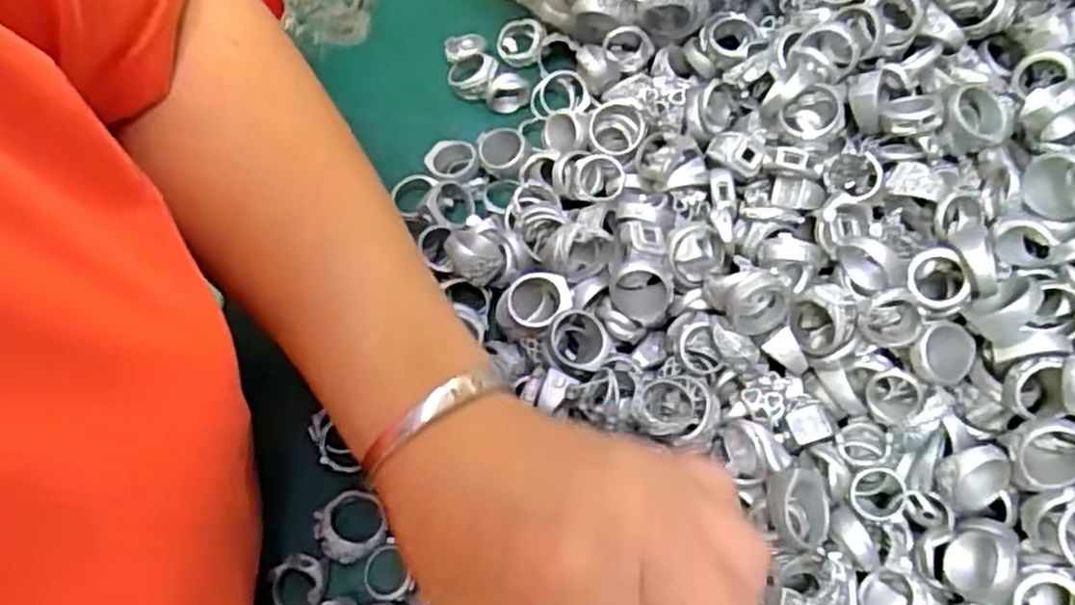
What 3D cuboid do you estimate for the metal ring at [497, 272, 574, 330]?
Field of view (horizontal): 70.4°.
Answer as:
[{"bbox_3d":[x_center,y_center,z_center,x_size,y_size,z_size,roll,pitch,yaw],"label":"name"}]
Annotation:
[{"bbox_3d":[0.000,0.000,0.315,0.031,0.013,0.023,-19,67,-8],"label":"metal ring"}]

